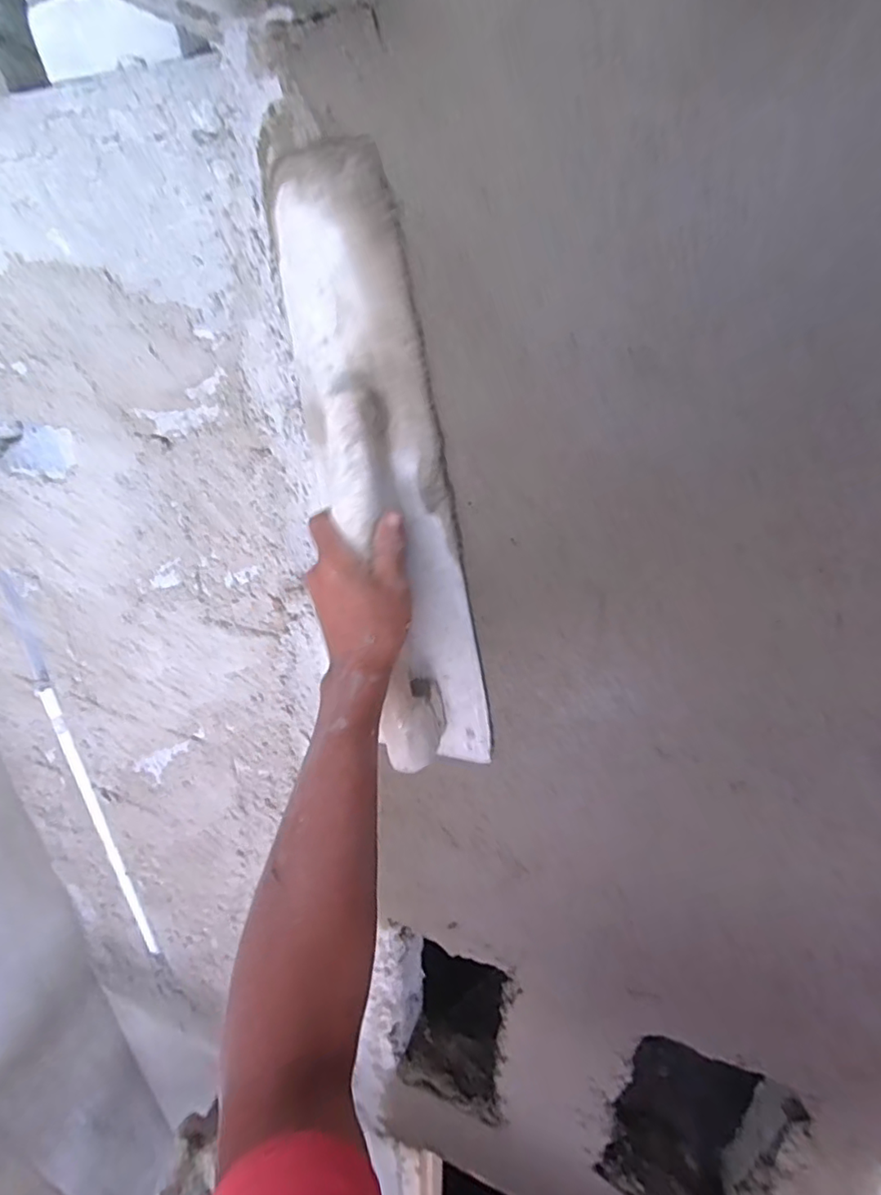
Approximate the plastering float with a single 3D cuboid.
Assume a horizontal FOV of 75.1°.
[{"bbox_3d":[-0.055,-0.057,0.447,0.116,0.473,0.073,2,25,34],"label":"plastering float"}]

